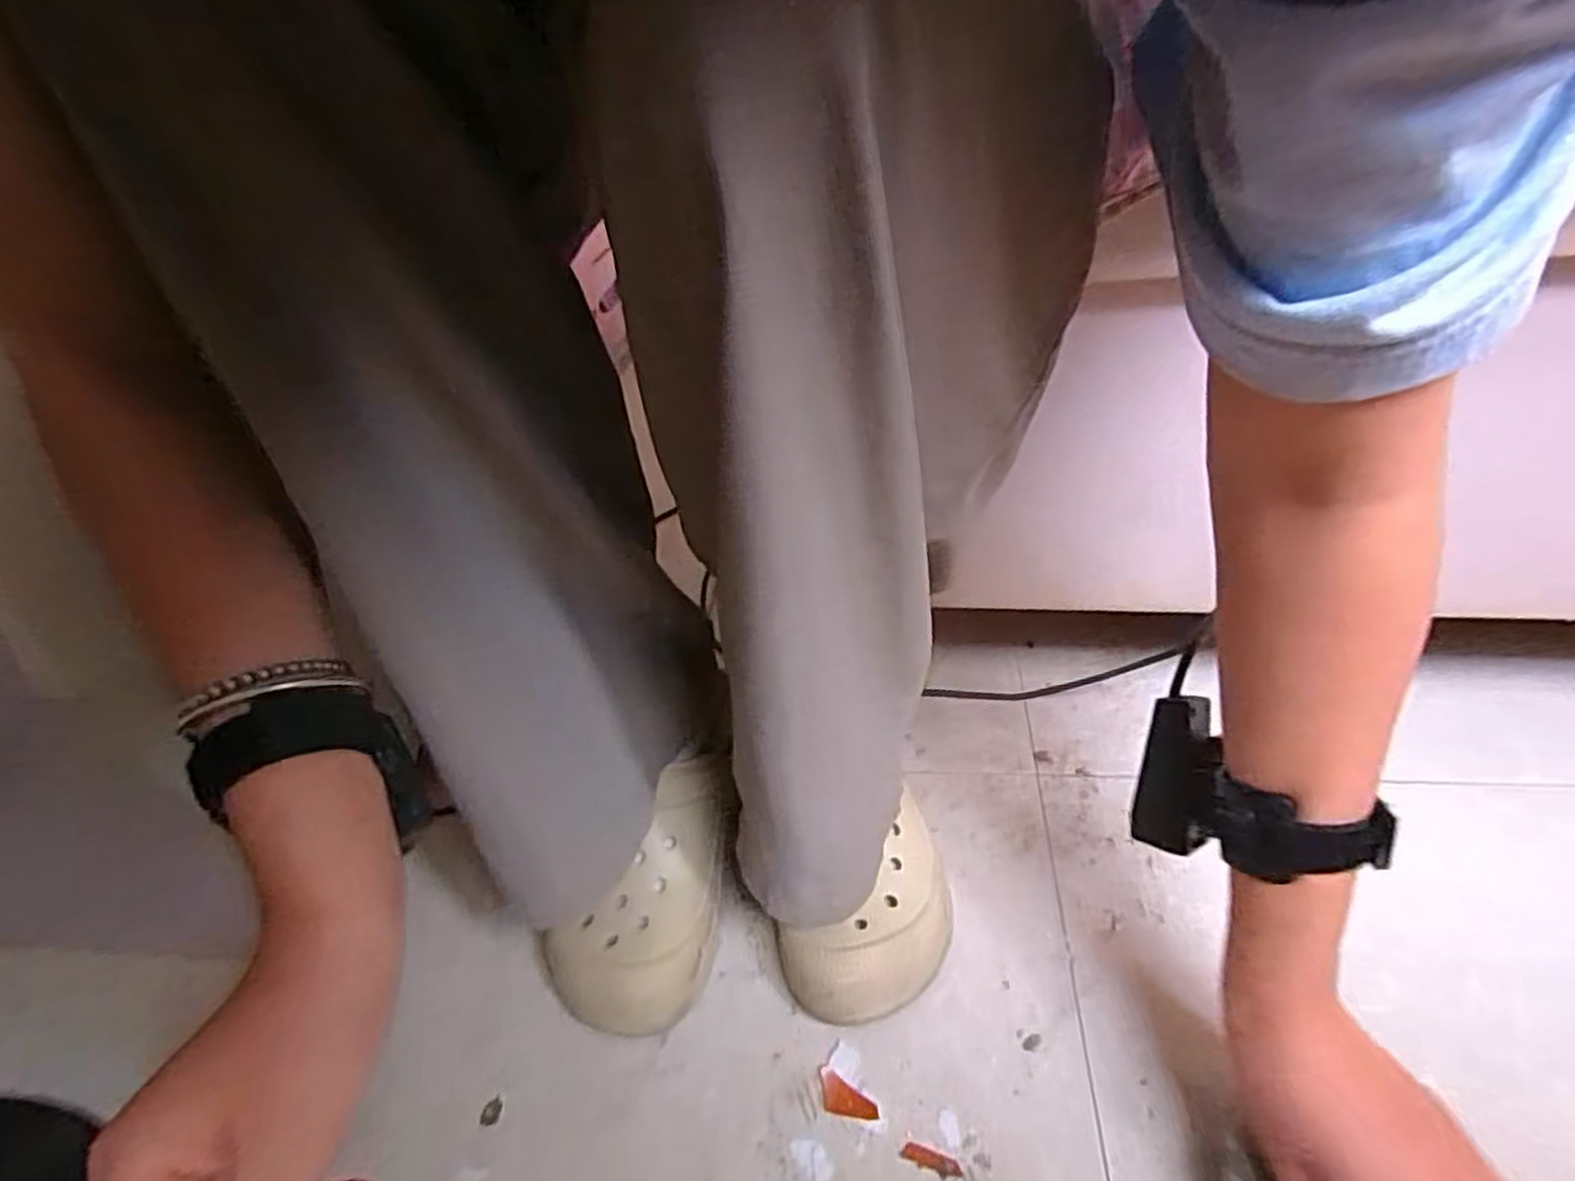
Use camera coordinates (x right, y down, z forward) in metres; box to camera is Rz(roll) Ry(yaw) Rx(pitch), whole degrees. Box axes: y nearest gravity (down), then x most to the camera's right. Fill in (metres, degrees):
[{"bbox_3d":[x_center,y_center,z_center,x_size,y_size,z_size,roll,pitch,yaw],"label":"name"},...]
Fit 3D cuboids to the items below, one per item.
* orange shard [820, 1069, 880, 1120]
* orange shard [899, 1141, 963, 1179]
[{"bbox_3d":[0.029,0.260,0.393,0.032,0.004,0.016,21,46,31],"label":"orange shard"},{"bbox_3d":[0.069,0.273,0.371,0.029,0.004,0.008,9,41,20],"label":"orange shard"}]

